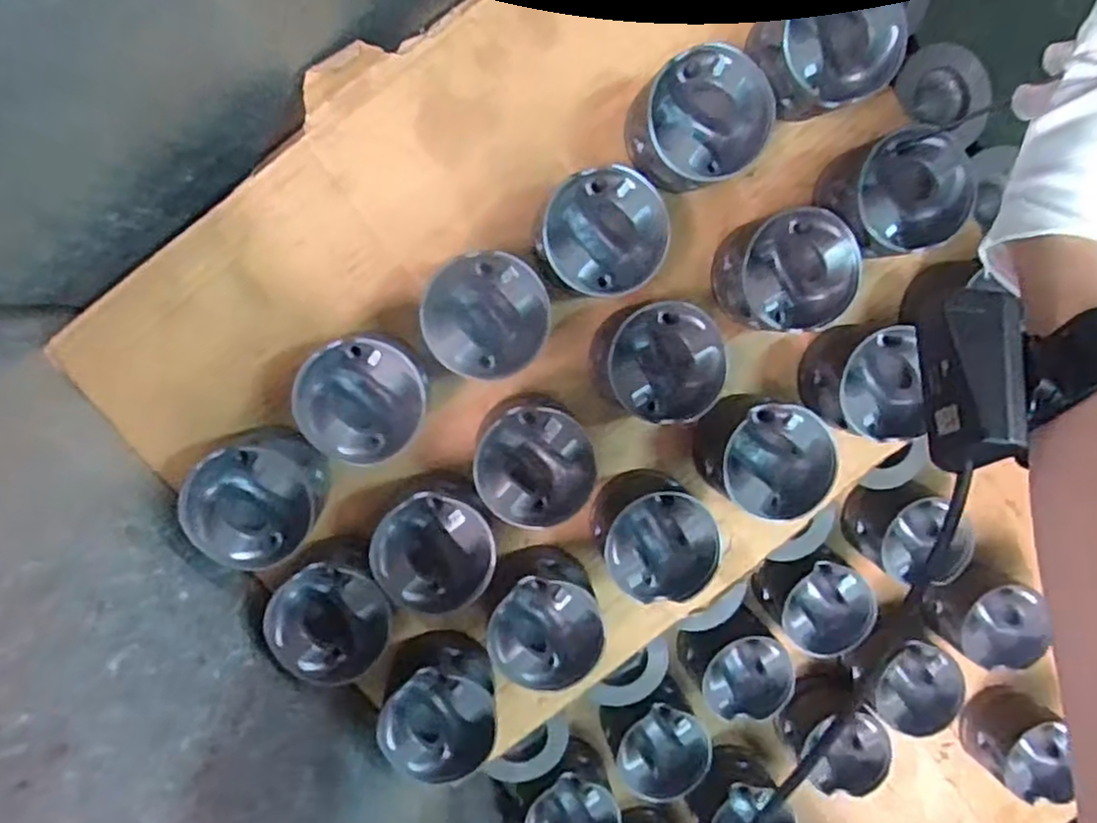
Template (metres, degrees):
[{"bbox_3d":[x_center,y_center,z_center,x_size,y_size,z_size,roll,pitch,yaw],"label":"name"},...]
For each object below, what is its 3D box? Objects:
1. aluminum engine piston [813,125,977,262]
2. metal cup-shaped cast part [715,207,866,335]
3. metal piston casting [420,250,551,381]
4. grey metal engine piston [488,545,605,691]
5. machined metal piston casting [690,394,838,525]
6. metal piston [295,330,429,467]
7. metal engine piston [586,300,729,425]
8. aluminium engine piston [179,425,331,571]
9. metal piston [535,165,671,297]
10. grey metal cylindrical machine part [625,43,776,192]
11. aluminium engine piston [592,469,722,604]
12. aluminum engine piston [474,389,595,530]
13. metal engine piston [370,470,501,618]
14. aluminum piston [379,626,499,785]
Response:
[{"bbox_3d":[0.256,-0.161,0.540,0.083,0.085,0.082,-1,98,-6],"label":"aluminum engine piston"},{"bbox_3d":[0.177,-0.105,0.546,0.083,0.071,0.086,-7,98,-5],"label":"metal cup-shaped cast part"},{"bbox_3d":[-0.047,-0.070,0.528,0.085,0.073,0.085,-1,98,-6],"label":"metal piston casting"},{"bbox_3d":[-0.003,0.162,0.573,0.086,0.077,0.088,-1,98,-6],"label":"grey metal engine piston"},{"bbox_3d":[0.169,0.035,0.572,0.084,0.077,0.086,-1,98,-6],"label":"machined metal piston casting"},{"bbox_3d":[-0.133,-0.012,0.527,0.084,0.067,0.089,-1,98,-6],"label":"metal piston"},{"bbox_3d":[0.080,-0.038,0.551,0.088,0.071,0.088,-2,98,-6],"label":"metal engine piston"},{"bbox_3d":[-0.213,0.061,0.532,0.088,0.064,0.094,-1,98,-6],"label":"aluminium engine piston"},{"bbox_3d":[0.035,-0.129,0.530,0.090,0.065,0.090,-1,98,-6],"label":"metal piston"},{"bbox_3d":[0.107,-0.211,0.523,0.093,0.072,0.086,-1,98,-6],"label":"grey metal cylindrical machine part"},{"bbox_3d":[0.083,0.097,0.573,0.086,0.072,0.084,-1,98,-6],"label":"aluminium engine piston"},{"bbox_3d":[-0.011,0.035,0.552,0.086,0.068,0.091,-1,98,-6],"label":"aluminum engine piston"},{"bbox_3d":[-0.086,0.101,0.553,0.088,0.067,0.096,-8,98,-5],"label":"metal engine piston"},{"bbox_3d":[-0.087,0.236,0.579,0.089,0.073,0.100,0,98,-6],"label":"aluminum piston"}]

